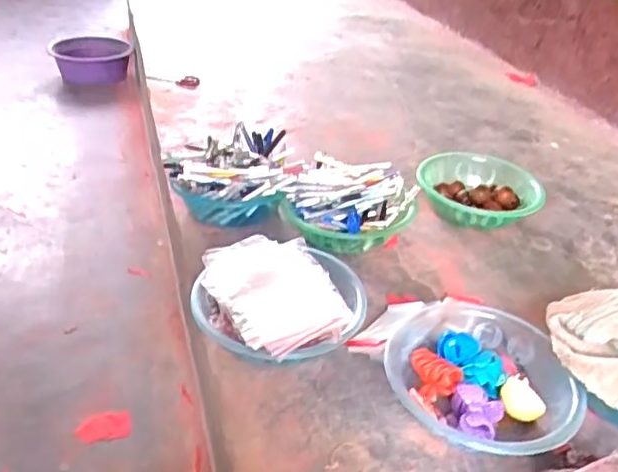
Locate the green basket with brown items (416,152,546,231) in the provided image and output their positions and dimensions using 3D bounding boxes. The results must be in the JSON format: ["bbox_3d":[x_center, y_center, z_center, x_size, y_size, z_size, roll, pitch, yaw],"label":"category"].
[{"bbox_3d":[0.324,-0.084,1.180,0.226,0.097,0.164,11,34,9],"label":"green basket with brown items"}]

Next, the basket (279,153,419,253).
[{"bbox_3d":[0.069,-0.059,1.081,0.237,0.140,0.169,6,34,1],"label":"basket"}]

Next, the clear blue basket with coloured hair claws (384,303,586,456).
[{"bbox_3d":[0.218,0.182,0.789,0.219,0.086,0.257,-14,38,-27],"label":"clear blue basket with coloured hair claws"}]

